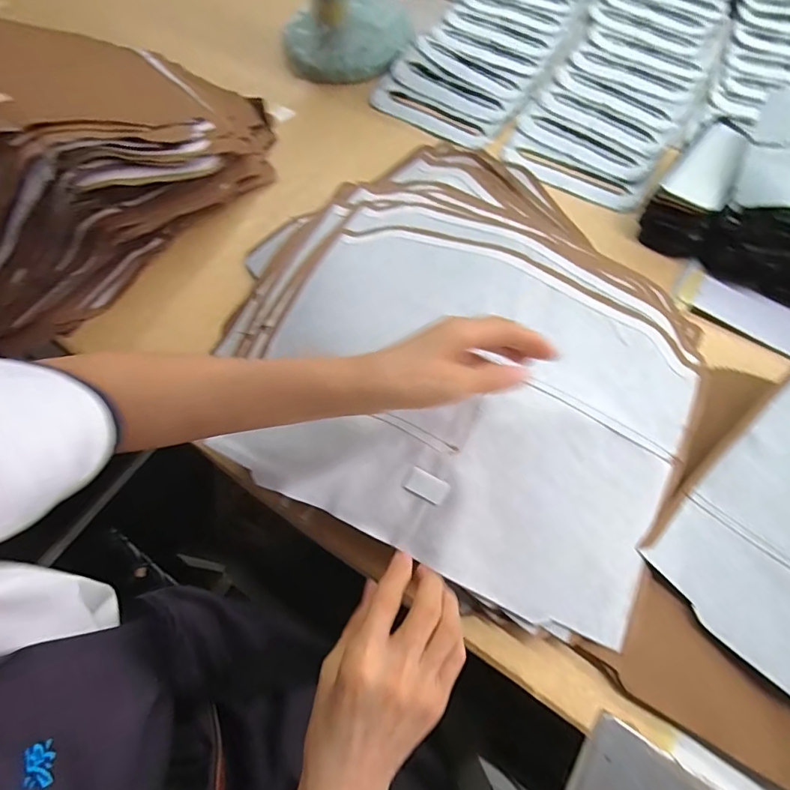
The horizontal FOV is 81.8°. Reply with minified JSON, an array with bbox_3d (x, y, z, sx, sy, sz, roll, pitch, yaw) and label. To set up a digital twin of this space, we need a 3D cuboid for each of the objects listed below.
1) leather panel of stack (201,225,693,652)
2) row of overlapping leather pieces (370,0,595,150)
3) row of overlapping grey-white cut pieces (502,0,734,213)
[{"bbox_3d":[0.082,-0.005,0.426,0.363,0.077,0.326,21,66,9],"label":"leather panel of stack"},{"bbox_3d":[0.206,-0.649,0.766,0.210,0.025,0.684,26,67,11],"label":"row of overlapping leather pieces"},{"bbox_3d":[0.402,-0.562,0.740,0.214,0.023,0.711,26,67,11],"label":"row of overlapping grey-white cut pieces"}]

